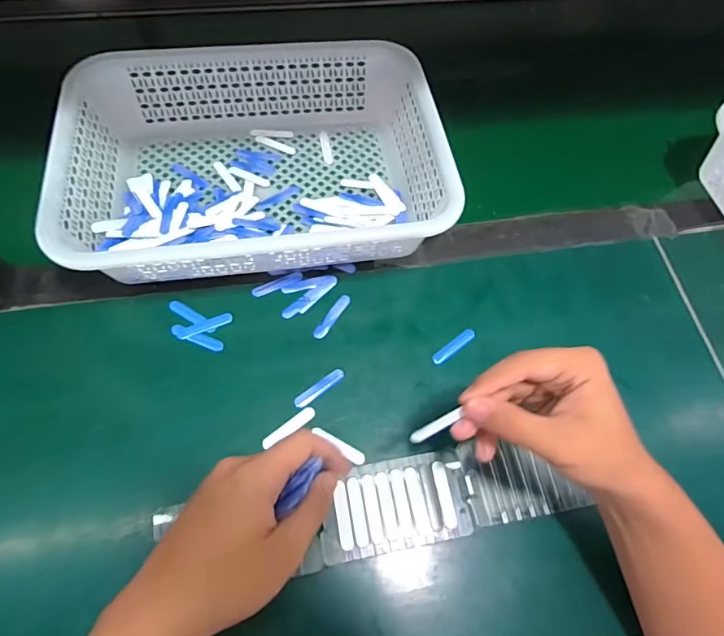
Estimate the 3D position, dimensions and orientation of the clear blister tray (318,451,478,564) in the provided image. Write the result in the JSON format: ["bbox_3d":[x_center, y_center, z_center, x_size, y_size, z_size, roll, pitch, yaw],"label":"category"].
[{"bbox_3d":[0.027,0.150,0.380,0.118,0.013,0.067,-8,65,-7],"label":"clear blister tray"}]

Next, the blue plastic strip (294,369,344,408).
[{"bbox_3d":[-0.038,0.062,0.420,0.052,0.008,0.012,-37,72,-19],"label":"blue plastic strip"}]

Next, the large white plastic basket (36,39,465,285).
[{"bbox_3d":[-0.104,-0.159,0.480,0.357,0.083,0.252,-8,66,-8],"label":"large white plastic basket"}]

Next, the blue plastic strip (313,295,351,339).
[{"bbox_3d":[-0.028,-0.002,0.451,0.012,0.004,0.053,32,67,11],"label":"blue plastic strip"}]

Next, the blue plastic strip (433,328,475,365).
[{"bbox_3d":[0.088,0.027,0.448,0.052,0.005,0.011,-38,72,-19],"label":"blue plastic strip"}]

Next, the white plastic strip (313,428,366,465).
[{"bbox_3d":[-0.020,0.110,0.399,0.049,0.004,0.010,27,66,9],"label":"white plastic strip"}]

